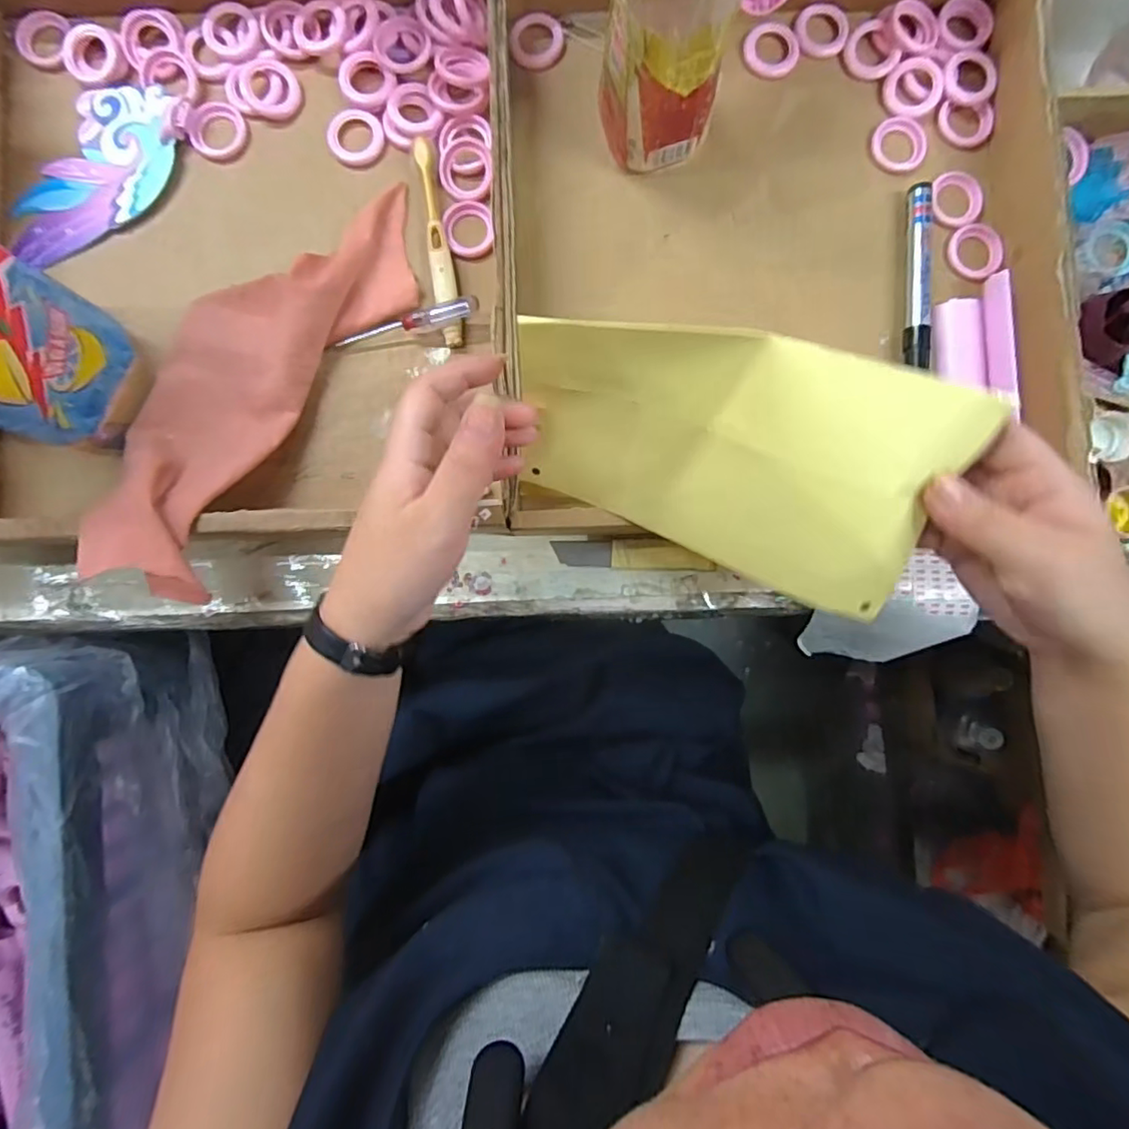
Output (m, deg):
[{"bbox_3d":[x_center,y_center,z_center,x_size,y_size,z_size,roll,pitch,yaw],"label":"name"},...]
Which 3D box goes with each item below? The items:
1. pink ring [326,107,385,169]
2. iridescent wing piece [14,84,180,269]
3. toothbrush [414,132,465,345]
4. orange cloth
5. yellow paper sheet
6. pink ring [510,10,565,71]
[{"bbox_3d":[-0.141,-0.288,0.394,0.038,0.004,0.037,0,90,0],"label":"pink ring"},{"bbox_3d":[-0.311,-0.257,0.392,0.076,0.009,0.135,28,89,0],"label":"iridescent wing piece"},{"bbox_3d":[-0.084,-0.212,0.386,0.014,0.014,0.135,-9,90,0],"label":"toothbrush"},{"bbox_3d":[-0.195,-0.122,0.367,0.110,0.045,0.282,30,75,0],"label":"orange cloth"},{"bbox_3d":[0.078,-0.051,0.283,0.198,0.123,0.033,20,48,7],"label":"yellow paper sheet"},{"bbox_3d":[-0.019,-0.360,0.401,0.037,0.009,0.036,0,90,0],"label":"pink ring"}]

